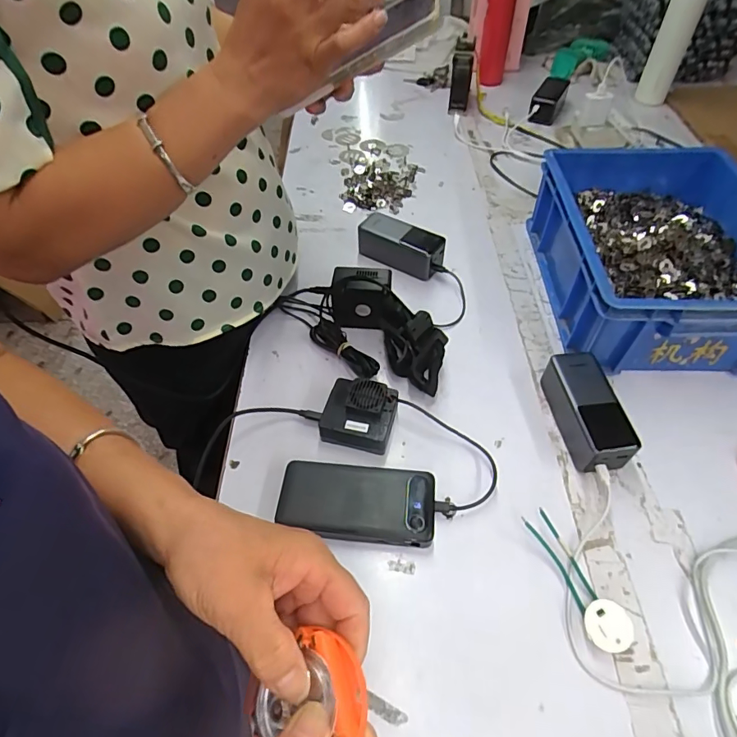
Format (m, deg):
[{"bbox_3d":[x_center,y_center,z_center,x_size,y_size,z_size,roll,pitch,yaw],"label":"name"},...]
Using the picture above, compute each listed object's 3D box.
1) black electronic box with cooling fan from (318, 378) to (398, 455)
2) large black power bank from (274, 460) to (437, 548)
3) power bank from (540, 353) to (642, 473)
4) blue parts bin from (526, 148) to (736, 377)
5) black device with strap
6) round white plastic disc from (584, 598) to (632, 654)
[{"bbox_3d":[-0.011,0.052,0.529,0.077,0.048,0.070,12,53,10],"label":"black electronic box with cooling fan"},{"bbox_3d":[-0.012,0.138,0.471,0.154,0.032,0.078,4,52,5],"label":"large black power bank"},{"bbox_3d":[0.245,0.046,0.523,0.056,0.053,0.135,-5,52,-2],"label":"power bank"},{"bbox_3d":[0.404,-0.165,0.642,0.291,0.118,0.369,3,52,4],"label":"blue parts bin"},{"bbox_3d":[0.034,-0.056,0.586,0.071,0.086,0.179,-37,59,-25],"label":"black device with strap"},{"bbox_3d":[0.208,0.226,0.404,0.038,0.021,0.039,-28,56,-19],"label":"round white plastic disc"}]

